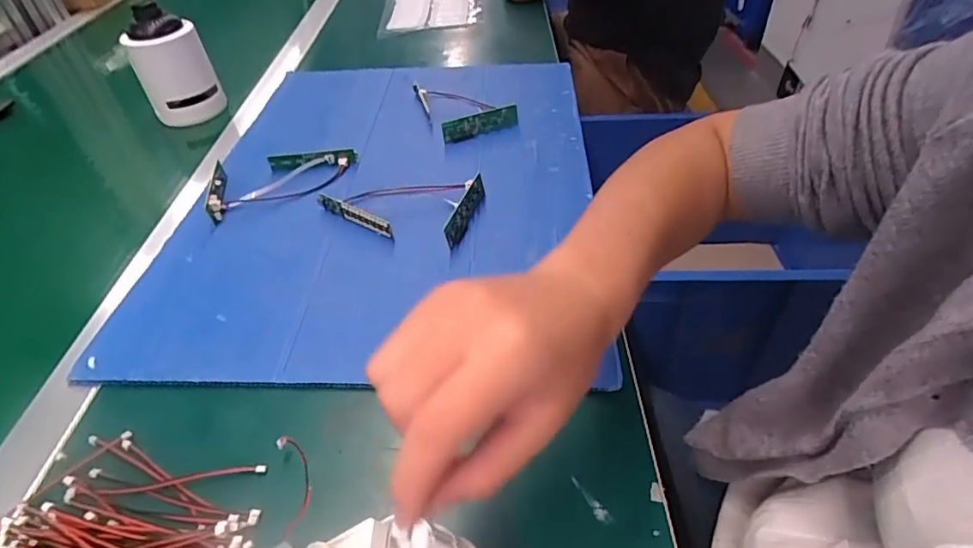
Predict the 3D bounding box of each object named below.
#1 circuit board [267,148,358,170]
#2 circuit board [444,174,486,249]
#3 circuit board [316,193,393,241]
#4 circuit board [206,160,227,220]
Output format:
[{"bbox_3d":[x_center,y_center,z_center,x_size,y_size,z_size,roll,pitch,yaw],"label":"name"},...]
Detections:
[{"bbox_3d":[-0.168,-0.110,0.522,0.084,0.016,0.007,-5,44,0],"label":"circuit board"},{"bbox_3d":[-0.016,-0.053,0.450,0.004,0.021,0.079,-5,40,31],"label":"circuit board"},{"bbox_3d":[-0.111,-0.050,0.455,0.082,0.018,0.005,24,51,26],"label":"circuit board"},{"bbox_3d":[-0.243,-0.078,0.488,0.011,0.017,0.076,-15,45,-10],"label":"circuit board"}]

